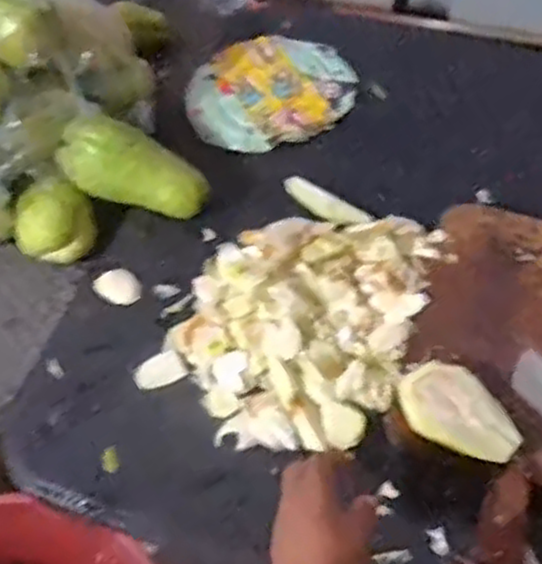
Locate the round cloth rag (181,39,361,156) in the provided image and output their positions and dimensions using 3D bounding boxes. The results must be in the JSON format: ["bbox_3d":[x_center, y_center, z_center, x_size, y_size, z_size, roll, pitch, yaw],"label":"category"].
[{"bbox_3d":[-0.004,-0.251,0.995,0.206,0.030,0.196,-3,54,4],"label":"round cloth rag"}]

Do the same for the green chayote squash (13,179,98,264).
[{"bbox_3d":[-0.241,-0.065,0.853,0.087,0.073,0.066,-21,57,-9],"label":"green chayote squash"}]

